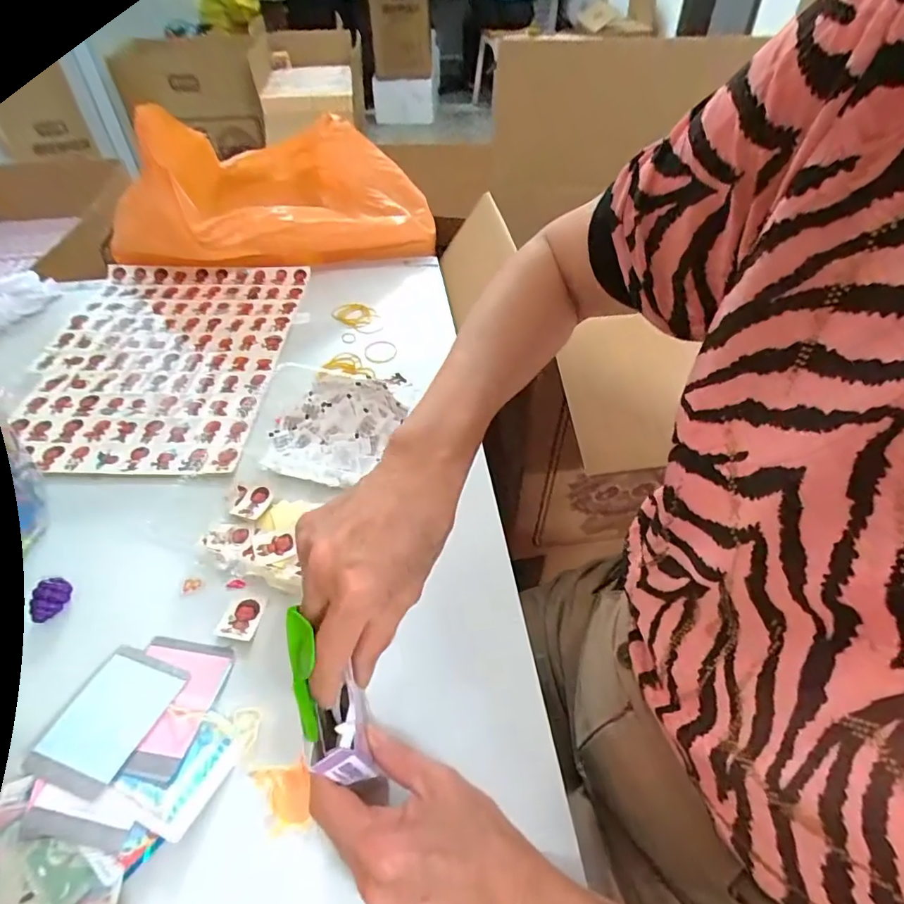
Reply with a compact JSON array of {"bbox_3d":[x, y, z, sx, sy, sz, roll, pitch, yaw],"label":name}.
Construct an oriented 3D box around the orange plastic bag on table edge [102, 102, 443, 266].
[{"bbox_3d":[-0.292,-0.428,0.823,0.454,0.185,0.361,-27,53,-23],"label":"orange plastic bag on table edge"}]

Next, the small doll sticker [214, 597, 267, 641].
[{"bbox_3d":[-0.168,0.132,0.415,0.032,0.004,0.035,4,52,10],"label":"small doll sticker"}]

